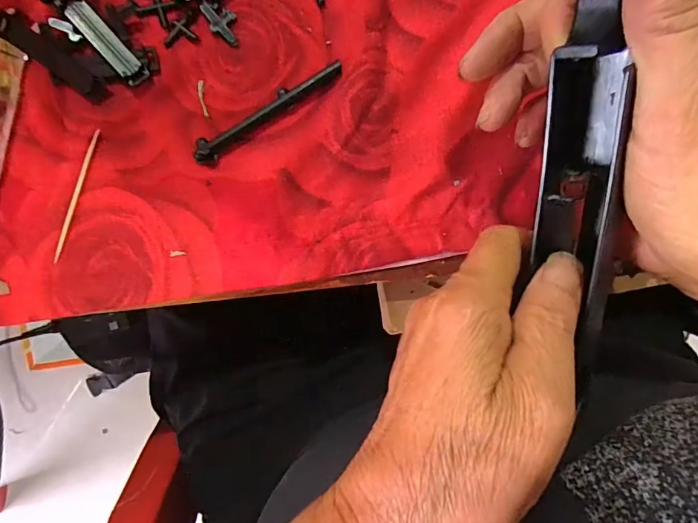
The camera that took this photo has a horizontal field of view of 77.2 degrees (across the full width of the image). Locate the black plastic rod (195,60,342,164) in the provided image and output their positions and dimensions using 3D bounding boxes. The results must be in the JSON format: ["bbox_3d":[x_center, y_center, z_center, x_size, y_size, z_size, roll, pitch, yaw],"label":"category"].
[{"bbox_3d":[-0.038,-0.072,0.206,0.080,0.009,0.010,-37,100,-3],"label":"black plastic rod"}]

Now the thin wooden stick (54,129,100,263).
[{"bbox_3d":[-0.124,-0.029,0.197,0.004,0.004,0.062,20,93,-9],"label":"thin wooden stick"}]

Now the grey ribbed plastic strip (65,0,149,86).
[{"bbox_3d":[-0.106,-0.096,0.193,0.010,0.004,0.041,-41,100,-2],"label":"grey ribbed plastic strip"}]

